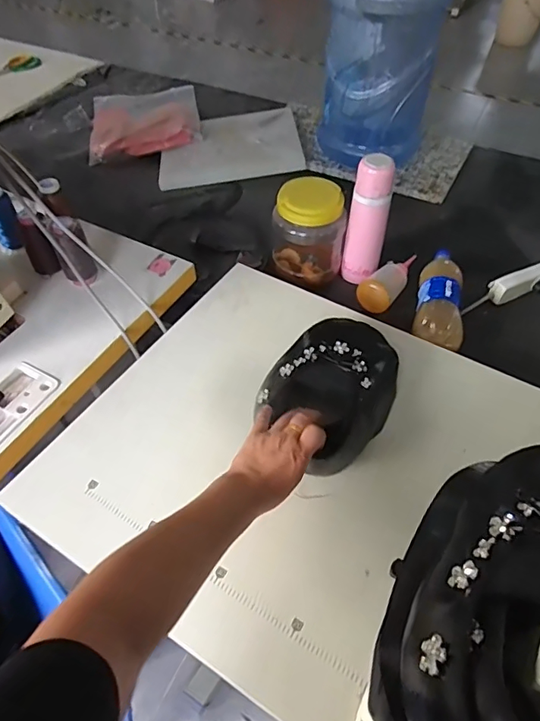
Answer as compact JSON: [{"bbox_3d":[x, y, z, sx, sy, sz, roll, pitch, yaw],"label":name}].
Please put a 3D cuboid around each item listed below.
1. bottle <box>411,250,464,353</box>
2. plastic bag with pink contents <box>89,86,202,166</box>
[{"bbox_3d":[0.302,-0.111,0.865,0.075,0.061,0.229,12,53,11],"label":"bottle"},{"bbox_3d":[-0.341,-0.657,1.342,0.290,0.053,0.376,-9,52,-6],"label":"plastic bag with pink contents"}]

